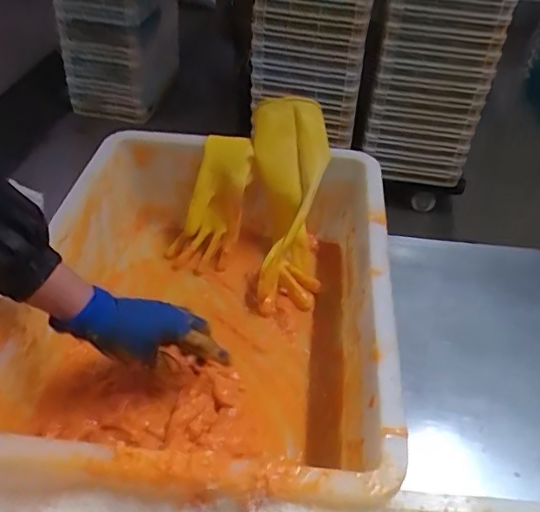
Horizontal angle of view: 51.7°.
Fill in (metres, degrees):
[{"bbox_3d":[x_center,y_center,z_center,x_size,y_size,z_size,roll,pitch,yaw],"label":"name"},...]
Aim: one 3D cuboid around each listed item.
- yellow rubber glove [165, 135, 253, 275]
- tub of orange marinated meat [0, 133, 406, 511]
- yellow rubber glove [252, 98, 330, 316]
[{"bbox_3d":[-0.081,-0.074,0.797,0.094,0.193,0.057,28,18,25],"label":"yellow rubber glove"},{"bbox_3d":[-0.069,0.060,0.652,0.375,0.173,0.499,6,43,3],"label":"tub of orange marinated meat"},{"bbox_3d":[0.025,-0.067,0.764,0.102,0.104,0.290,2,78,-1],"label":"yellow rubber glove"}]

